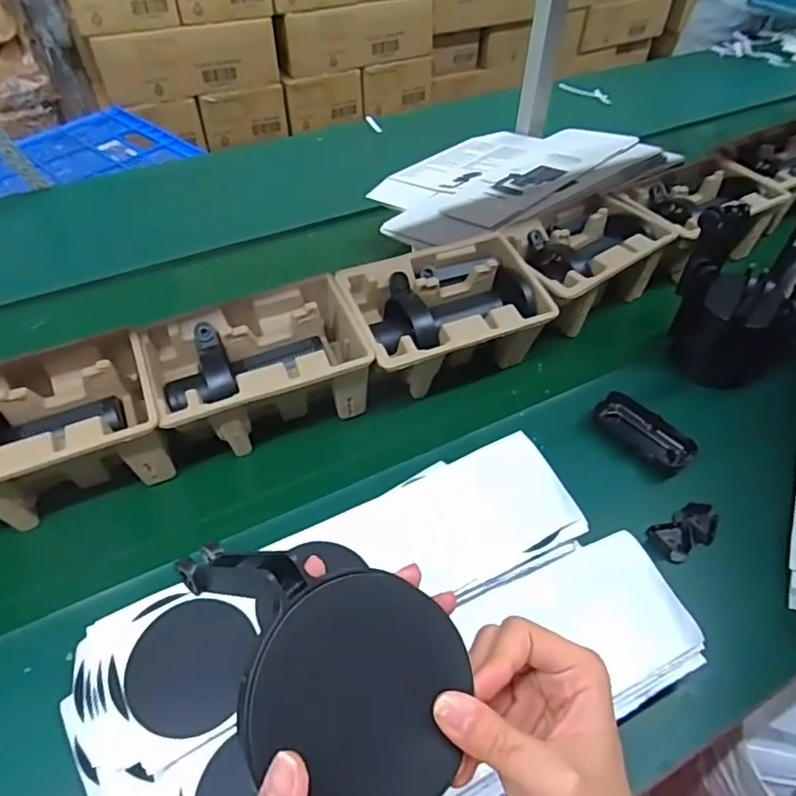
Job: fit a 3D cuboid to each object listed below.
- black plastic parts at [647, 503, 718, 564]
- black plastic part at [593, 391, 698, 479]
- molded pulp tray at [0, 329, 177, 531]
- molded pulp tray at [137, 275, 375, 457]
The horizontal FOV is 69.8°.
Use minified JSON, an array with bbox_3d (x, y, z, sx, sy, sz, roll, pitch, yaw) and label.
[{"bbox_3d":[0.281,0.130,0.556,0.071,0.014,0.039,-21,51,-18],"label":"black plastic parts"},{"bbox_3d":[0.272,0.038,0.636,0.057,0.021,0.109,-25,53,-22],"label":"black plastic part"},{"bbox_3d":[-0.350,0.041,0.569,0.223,0.103,0.138,-20,51,-18],"label":"molded pulp tray"},{"bbox_3d":[-0.149,-0.030,0.635,0.220,0.100,0.142,-17,50,-15],"label":"molded pulp tray"}]

